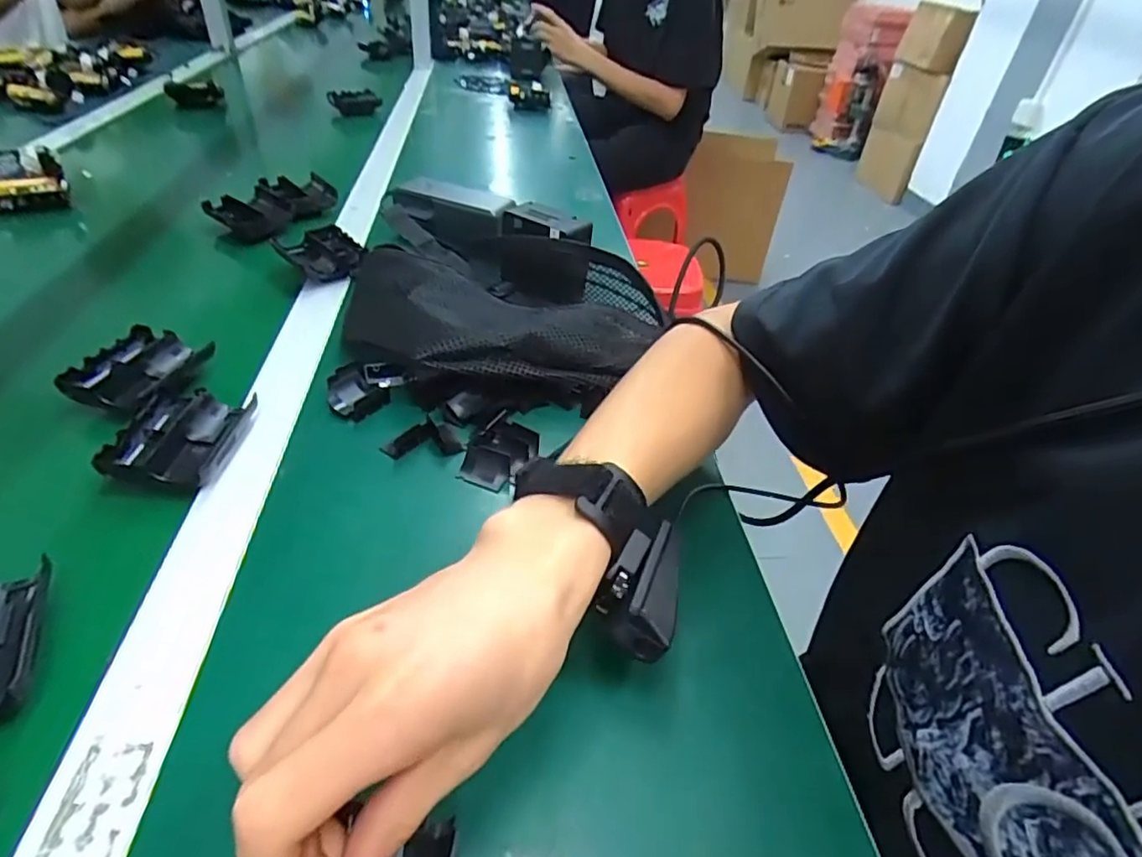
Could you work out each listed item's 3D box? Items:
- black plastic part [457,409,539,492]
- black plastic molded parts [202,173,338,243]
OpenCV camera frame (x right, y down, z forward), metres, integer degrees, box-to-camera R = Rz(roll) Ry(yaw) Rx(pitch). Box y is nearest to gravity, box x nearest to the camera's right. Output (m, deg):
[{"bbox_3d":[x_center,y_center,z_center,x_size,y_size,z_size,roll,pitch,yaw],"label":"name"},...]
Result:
[{"bbox_3d":[-0.049,0.016,0.416,0.038,0.018,0.052,28,44,25],"label":"black plastic part"},{"bbox_3d":[-0.346,-0.259,0.709,0.090,0.030,0.150,17,41,14],"label":"black plastic molded parts"}]

